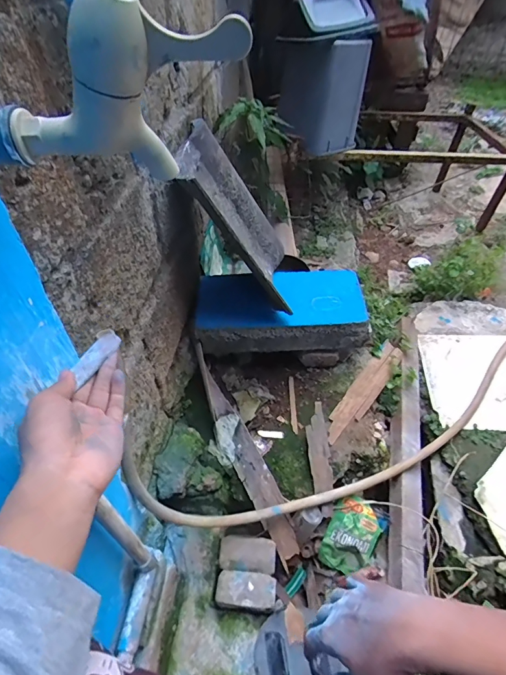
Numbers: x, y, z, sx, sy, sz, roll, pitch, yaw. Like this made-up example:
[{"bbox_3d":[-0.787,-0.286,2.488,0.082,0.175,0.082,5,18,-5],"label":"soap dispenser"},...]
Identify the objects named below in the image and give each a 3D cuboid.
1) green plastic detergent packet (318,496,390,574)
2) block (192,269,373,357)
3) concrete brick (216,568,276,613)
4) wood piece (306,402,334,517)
[{"bbox_3d":[0.199,0.404,0.784,0.100,0.020,0.147,27,92,16],"label":"green plastic detergent packet"},{"bbox_3d":[0.067,-0.065,0.949,0.392,0.116,0.198,0,46,1],"label":"block"},{"bbox_3d":[-0.012,0.457,0.700,0.105,0.035,0.054,6,47,7],"label":"concrete brick"},{"bbox_3d":[0.143,0.254,0.833,0.047,0.025,0.232,-3,64,3],"label":"wood piece"}]

